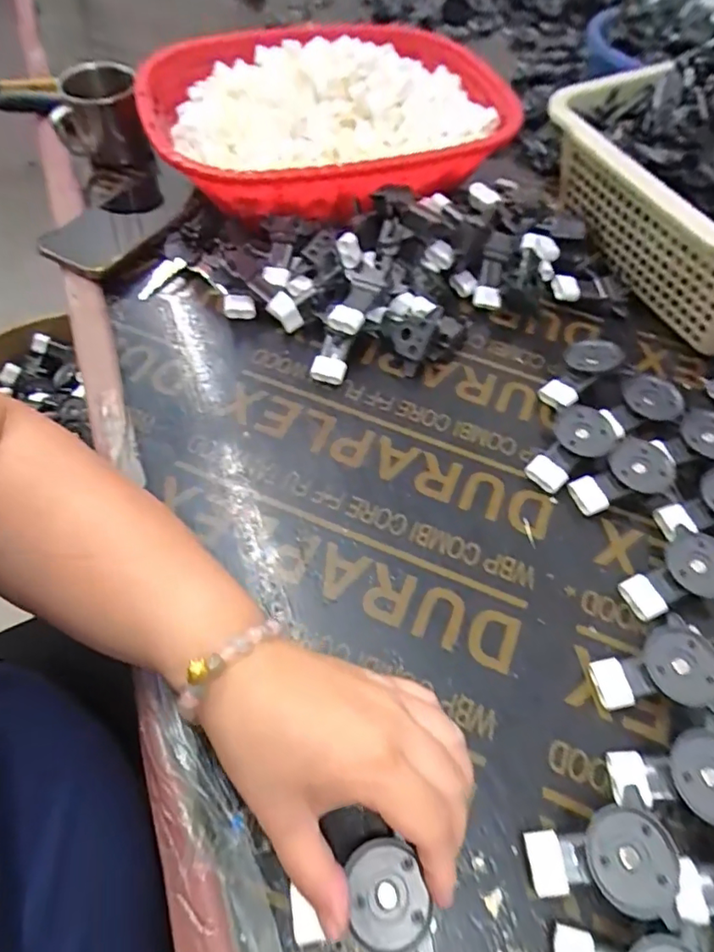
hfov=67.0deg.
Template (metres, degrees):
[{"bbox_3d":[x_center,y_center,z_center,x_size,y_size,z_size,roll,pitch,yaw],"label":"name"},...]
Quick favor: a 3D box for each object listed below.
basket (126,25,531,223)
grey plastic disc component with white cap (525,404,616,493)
[{"bbox_3d":[-0.029,-0.376,0.565,0.357,0.079,0.299,-20,61,-15],"label":"basket"},{"bbox_3d":[0.158,-0.022,0.398,0.042,0.017,0.073,41,86,22],"label":"grey plastic disc component with white cap"}]

